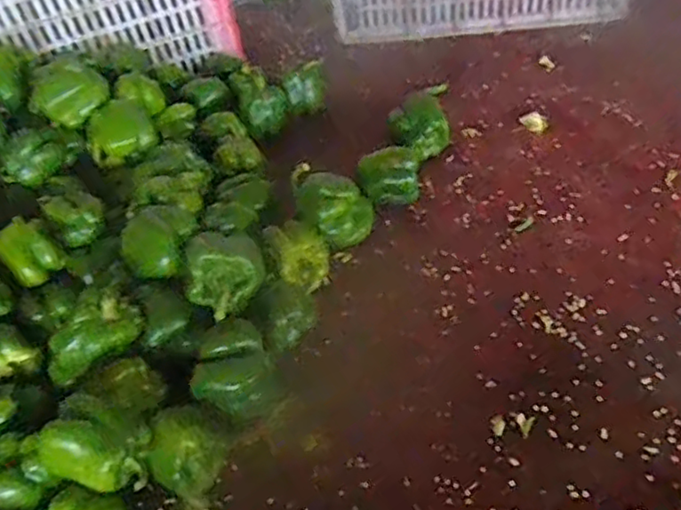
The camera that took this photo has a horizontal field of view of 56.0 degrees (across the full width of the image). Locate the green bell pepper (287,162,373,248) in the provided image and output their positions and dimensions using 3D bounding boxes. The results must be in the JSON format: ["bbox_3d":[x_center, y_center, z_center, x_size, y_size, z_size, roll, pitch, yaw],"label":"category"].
[{"bbox_3d":[-0.007,-0.052,0.758,0.089,0.081,0.087,-7,45,0],"label":"green bell pepper"}]

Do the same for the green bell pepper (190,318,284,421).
[{"bbox_3d":[-0.098,0.108,0.584,0.075,0.059,0.078,-19,44,-10],"label":"green bell pepper"}]

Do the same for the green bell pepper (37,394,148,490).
[{"bbox_3d":[-0.193,0.153,0.517,0.075,0.057,0.062,4,46,11],"label":"green bell pepper"}]

